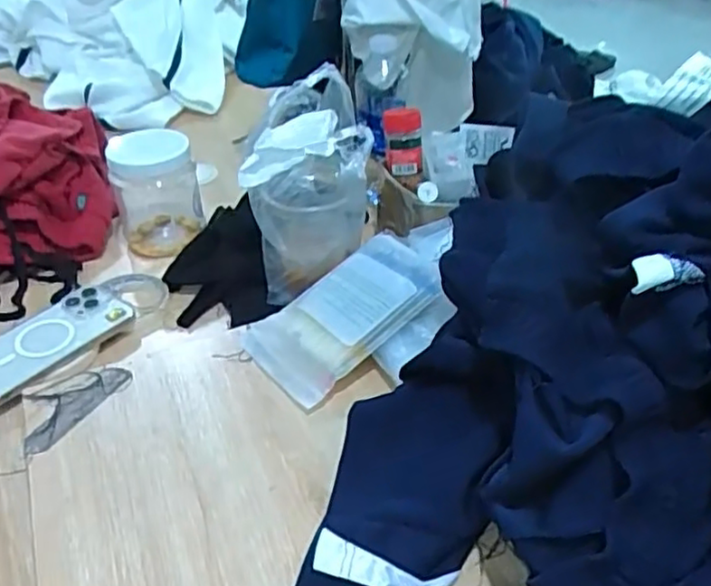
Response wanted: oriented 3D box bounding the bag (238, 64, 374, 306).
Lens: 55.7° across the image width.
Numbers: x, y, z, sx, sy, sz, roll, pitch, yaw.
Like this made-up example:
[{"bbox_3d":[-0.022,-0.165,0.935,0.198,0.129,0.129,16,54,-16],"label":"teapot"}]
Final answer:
[{"bbox_3d":[-0.046,-0.092,0.647,0.116,0.198,0.097,-3,38,-3],"label":"bag"}]

